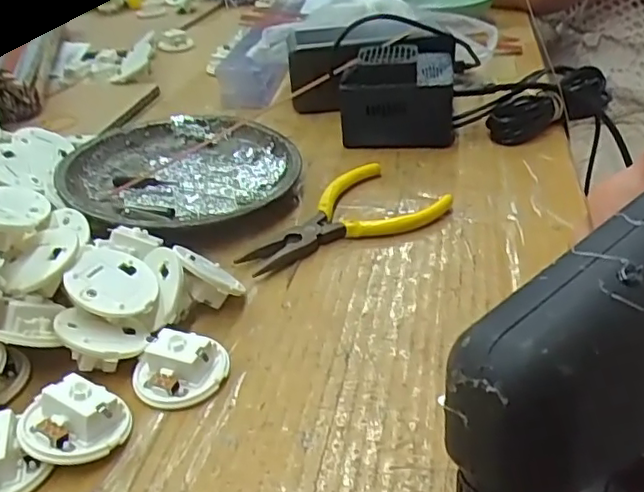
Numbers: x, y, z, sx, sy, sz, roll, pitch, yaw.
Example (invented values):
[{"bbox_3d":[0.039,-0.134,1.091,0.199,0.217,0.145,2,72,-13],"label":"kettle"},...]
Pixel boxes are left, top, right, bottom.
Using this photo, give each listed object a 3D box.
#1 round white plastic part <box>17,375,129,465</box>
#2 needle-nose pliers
[{"bbox_3d":[-0.090,0.064,0.220,0.036,0.020,0.030,-19,37,-24],"label":"round white plastic part"},{"bbox_3d":[0.012,-0.014,0.334,0.119,0.010,0.064,-28,41,-34],"label":"needle-nose pliers"}]

